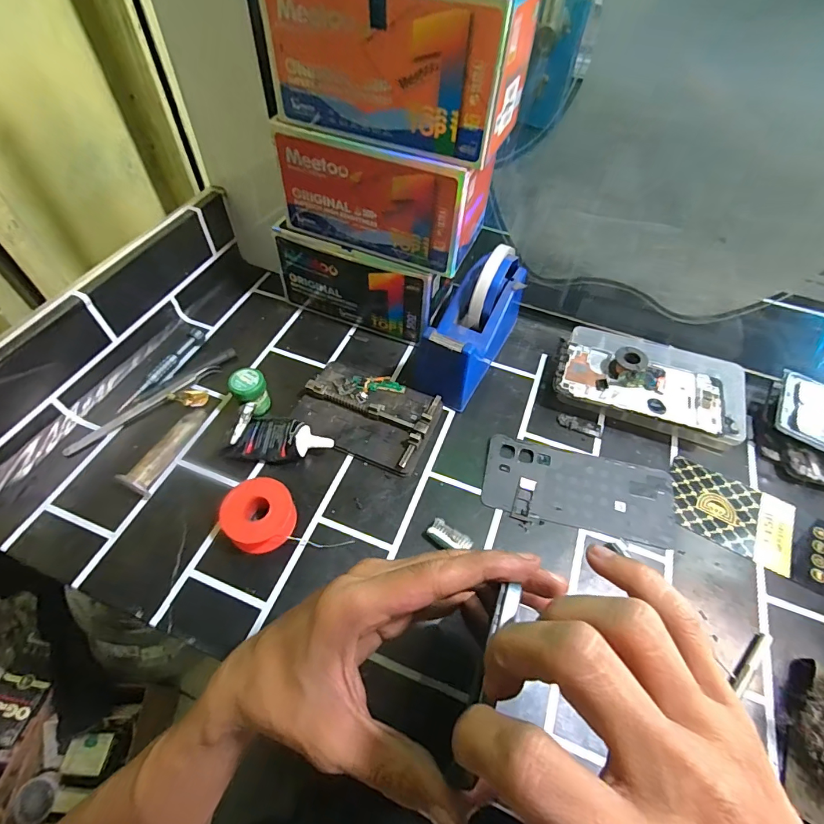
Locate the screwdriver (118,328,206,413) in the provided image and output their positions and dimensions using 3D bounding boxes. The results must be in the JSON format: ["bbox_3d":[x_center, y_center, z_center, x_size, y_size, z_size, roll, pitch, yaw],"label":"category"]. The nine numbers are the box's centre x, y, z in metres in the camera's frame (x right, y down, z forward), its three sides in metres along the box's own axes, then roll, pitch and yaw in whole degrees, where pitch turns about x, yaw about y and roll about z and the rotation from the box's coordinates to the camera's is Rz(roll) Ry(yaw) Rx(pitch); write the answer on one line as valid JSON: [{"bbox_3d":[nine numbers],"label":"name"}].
[{"bbox_3d":[-0.252,-0.044,0.441,0.012,0.016,0.114,21,57,11],"label":"screwdriver"}]

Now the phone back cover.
[{"bbox_3d":[0.149,0.068,0.387,0.164,0.006,0.074,12,55,5],"label":"phone back cover"}]

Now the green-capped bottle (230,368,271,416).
[{"bbox_3d":[-0.152,-0.017,0.412,0.030,0.043,0.032,2,55,-2],"label":"green-capped bottle"}]

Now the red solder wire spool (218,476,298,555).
[{"bbox_3d":[-0.122,0.083,0.348,0.052,0.029,0.053,2,55,-2],"label":"red solder wire spool"}]

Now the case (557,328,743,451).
[{"bbox_3d":[0.240,-0.035,0.439,0.177,0.044,0.108,19,56,9],"label":"case"}]

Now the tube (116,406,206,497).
[{"bbox_3d":[-0.219,0.031,0.389,0.020,0.022,0.090,19,56,10],"label":"tube"}]

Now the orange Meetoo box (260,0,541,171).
[{"bbox_3d":[-0.010,-0.262,0.315,0.175,0.098,0.081,24,57,13],"label":"orange Meetoo box"}]

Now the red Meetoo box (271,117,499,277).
[{"bbox_3d":[-0.023,-0.208,0.399,0.177,0.090,0.082,20,57,10],"label":"red Meetoo box"}]

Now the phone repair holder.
[{"bbox_3d":[-0.044,-0.001,0.417,0.128,0.021,0.089,22,57,11],"label":"phone repair holder"}]

